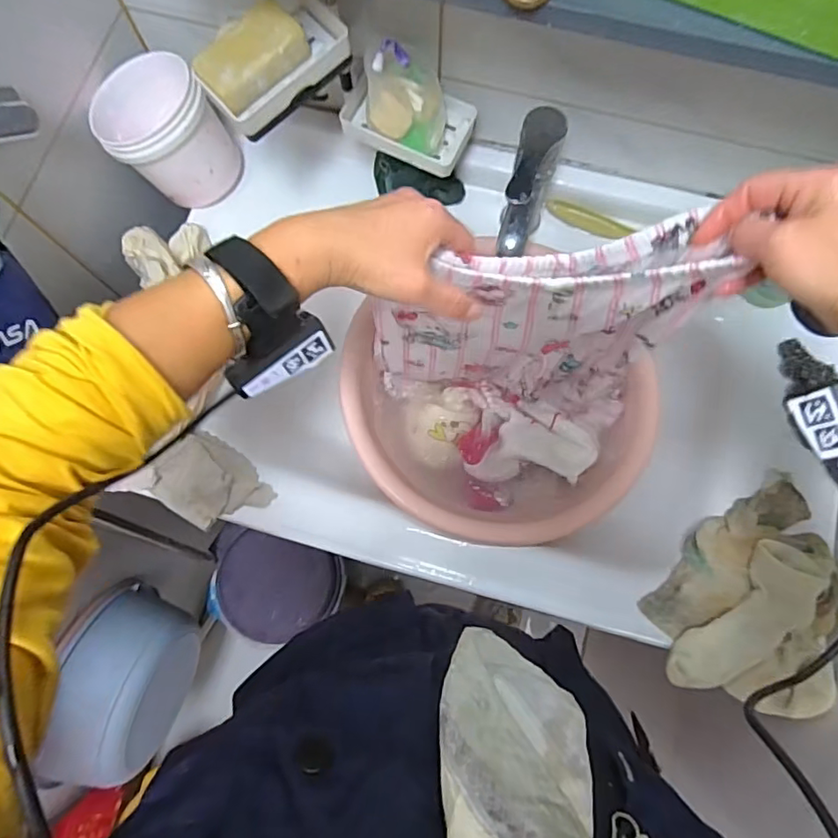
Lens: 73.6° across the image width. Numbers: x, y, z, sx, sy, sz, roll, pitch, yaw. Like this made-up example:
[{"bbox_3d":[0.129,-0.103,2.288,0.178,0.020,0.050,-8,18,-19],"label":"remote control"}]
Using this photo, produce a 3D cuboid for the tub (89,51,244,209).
[{"bbox_3d":[-0.291,-0.325,0.643,0.123,0.097,0.136,-38,79,-8],"label":"tub"}]

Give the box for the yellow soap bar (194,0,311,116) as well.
[{"bbox_3d":[-0.148,-0.319,0.487,0.094,0.028,0.058,-42,79,-9],"label":"yellow soap bar"}]

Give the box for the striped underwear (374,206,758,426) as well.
[{"bbox_3d":[0.093,-0.068,0.515,0.268,0.307,0.060,3,76,1],"label":"striped underwear"}]

